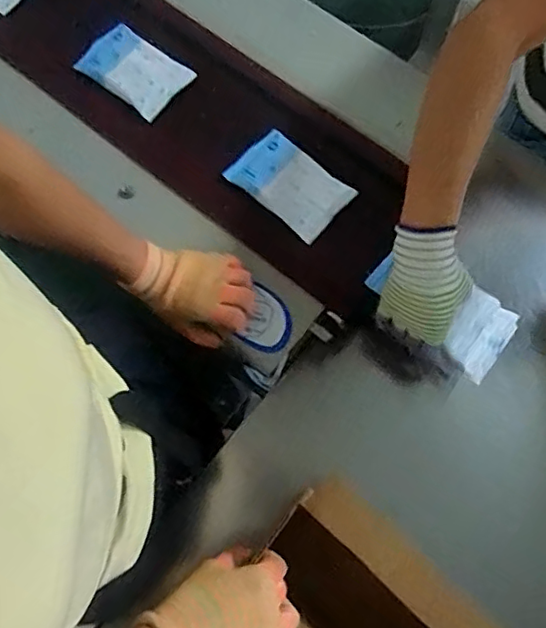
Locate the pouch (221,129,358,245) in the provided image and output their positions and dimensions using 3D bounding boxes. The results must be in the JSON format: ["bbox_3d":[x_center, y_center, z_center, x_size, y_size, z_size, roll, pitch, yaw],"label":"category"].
[{"bbox_3d":[0.020,-0.151,0.687,0.130,0.024,0.082,41,77,13],"label":"pouch"}]

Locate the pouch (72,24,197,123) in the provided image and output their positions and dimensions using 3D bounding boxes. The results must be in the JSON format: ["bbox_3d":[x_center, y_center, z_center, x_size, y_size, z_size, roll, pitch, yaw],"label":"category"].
[{"bbox_3d":[-0.174,-0.305,0.733,0.126,0.020,0.082,38,77,12],"label":"pouch"}]

